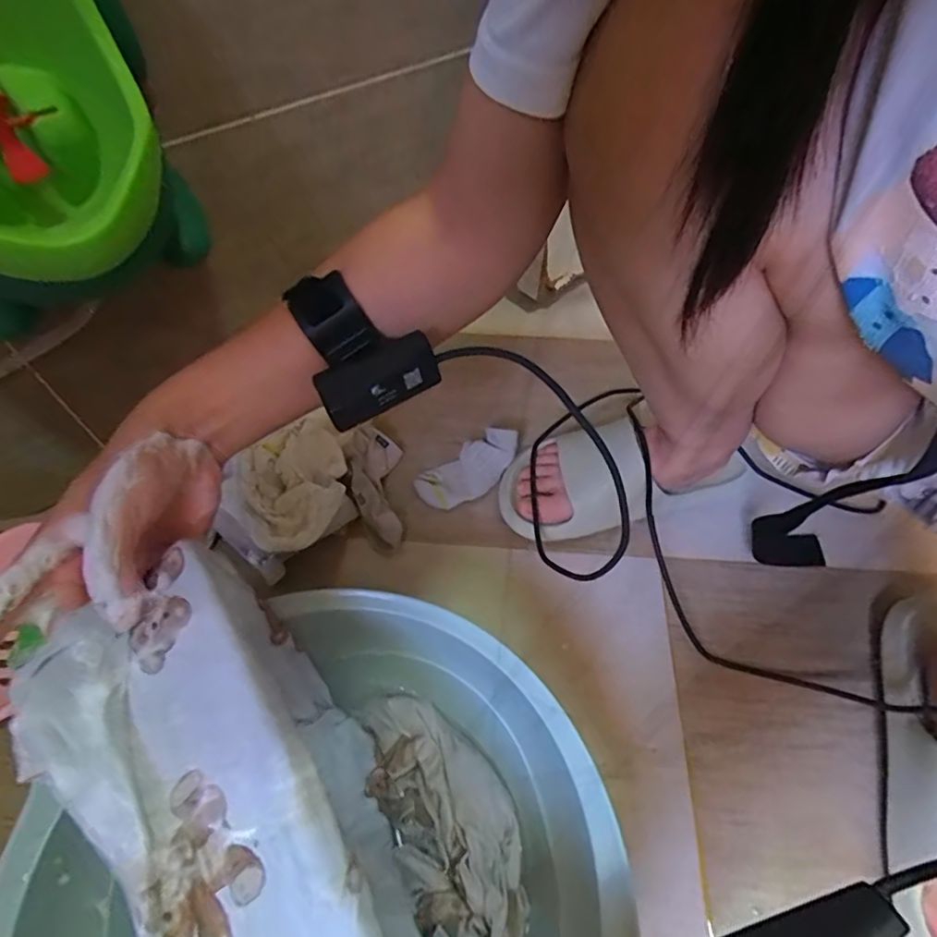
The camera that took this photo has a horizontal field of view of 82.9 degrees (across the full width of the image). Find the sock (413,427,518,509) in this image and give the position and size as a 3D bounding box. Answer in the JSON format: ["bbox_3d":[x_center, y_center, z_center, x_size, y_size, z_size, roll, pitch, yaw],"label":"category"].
[{"bbox_3d":[0.000,-0.002,0.540,0.111,0.040,0.051,-27,58,-18],"label":"sock"}]

